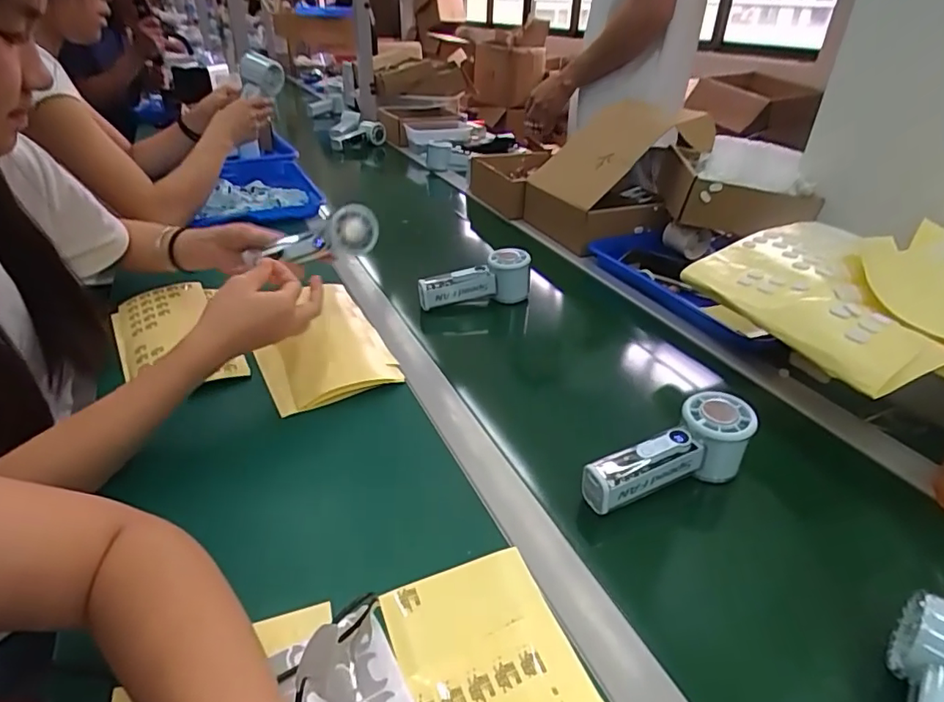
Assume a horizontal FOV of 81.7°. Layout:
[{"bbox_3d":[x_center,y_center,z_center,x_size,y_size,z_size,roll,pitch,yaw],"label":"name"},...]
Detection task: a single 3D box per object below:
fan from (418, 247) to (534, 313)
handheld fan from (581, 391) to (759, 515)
[{"bbox_3d":[0.002,-0.097,0.742,0.149,0.064,0.043,-7,33,-12],"label":"fan"},{"bbox_3d":[0.165,0.092,0.461,0.155,0.055,0.049,-22,37,-11],"label":"handheld fan"}]

